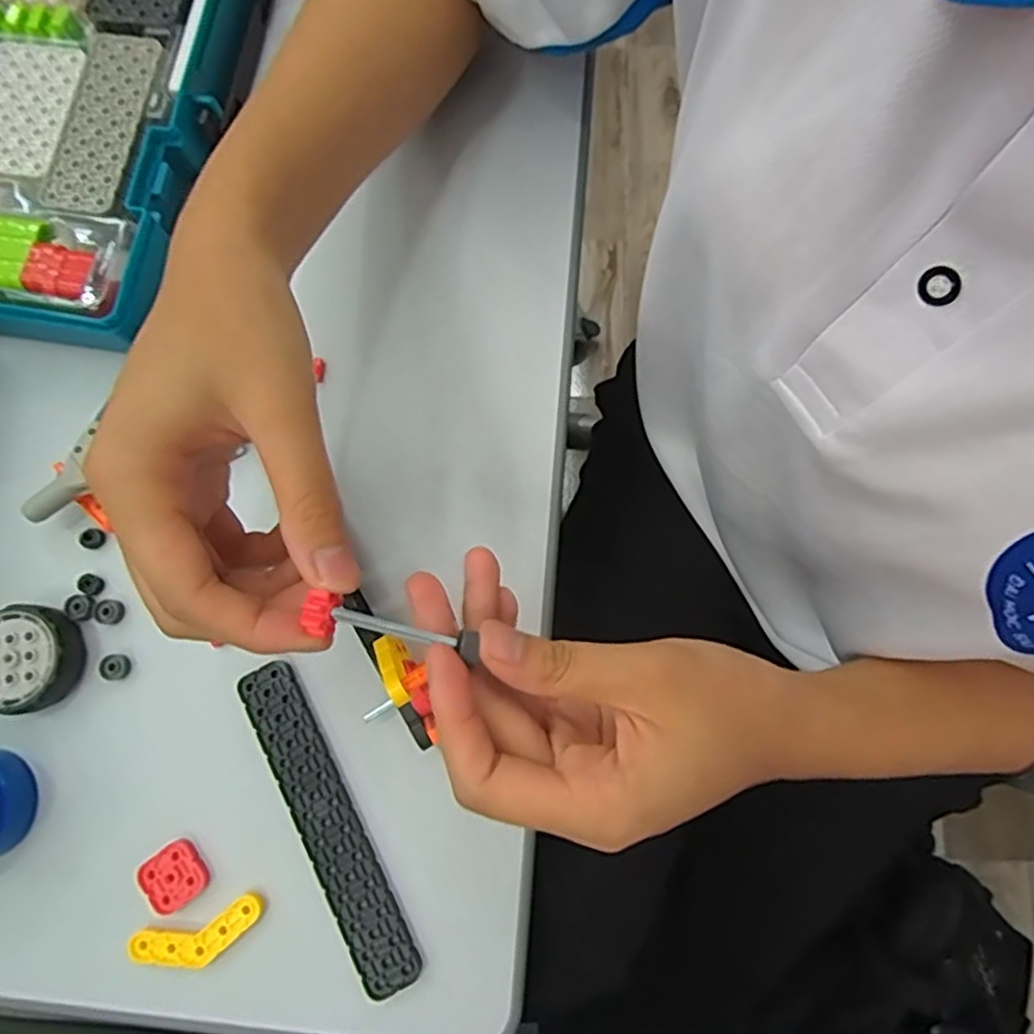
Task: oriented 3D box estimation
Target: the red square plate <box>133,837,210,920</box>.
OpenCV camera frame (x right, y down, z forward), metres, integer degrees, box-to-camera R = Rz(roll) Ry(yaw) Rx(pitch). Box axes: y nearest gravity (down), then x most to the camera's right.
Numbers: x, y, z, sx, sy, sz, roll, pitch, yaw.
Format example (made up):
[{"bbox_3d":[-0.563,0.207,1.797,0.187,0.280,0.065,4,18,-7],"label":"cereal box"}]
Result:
[{"bbox_3d":[-0.154,0.161,0.309,0.026,0.006,0.026,-33,79,-5],"label":"red square plate"}]

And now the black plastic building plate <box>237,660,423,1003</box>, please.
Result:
[{"bbox_3d":[-0.085,0.136,0.311,0.026,0.004,0.148,-28,78,-4],"label":"black plastic building plate"}]

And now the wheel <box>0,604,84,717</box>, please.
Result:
[{"bbox_3d":[-0.231,0.067,0.325,0.052,0.017,0.048,0,78,2],"label":"wheel"}]

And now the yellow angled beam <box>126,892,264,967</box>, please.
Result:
[{"bbox_3d":[-0.140,0.185,0.304,0.058,0.004,0.021,-18,78,-2],"label":"yellow angled beam"}]

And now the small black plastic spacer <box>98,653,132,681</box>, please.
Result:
[{"bbox_3d":[-0.191,0.071,0.329,0.013,0.005,0.012,-6,78,0],"label":"small black plastic spacer"}]

